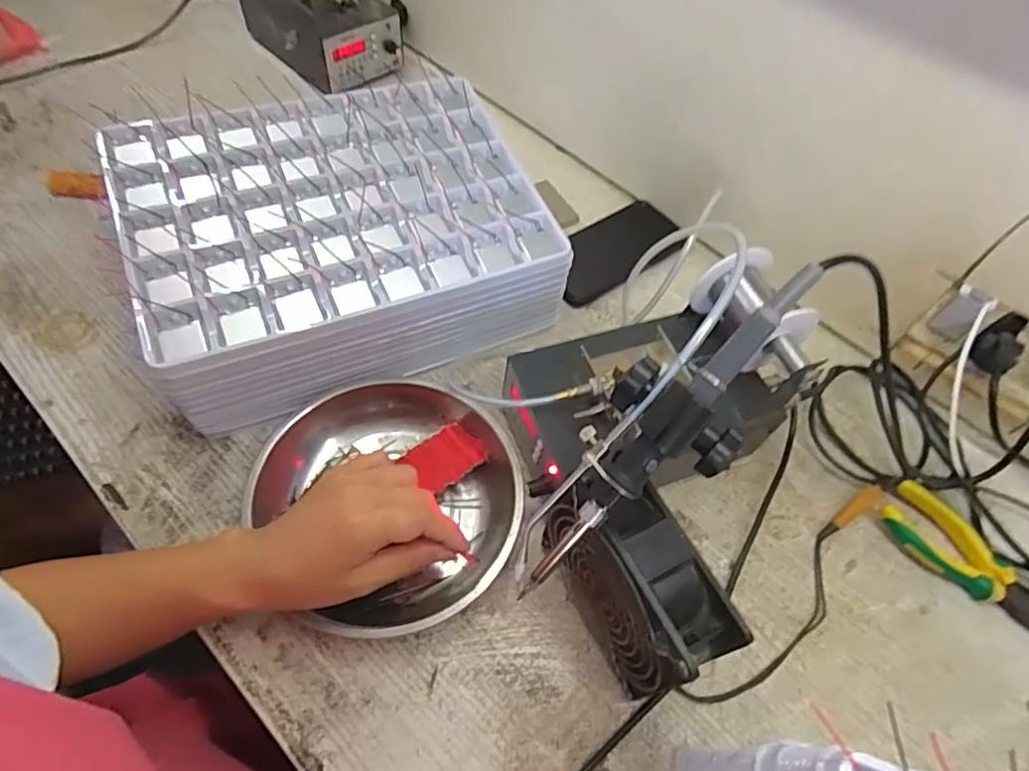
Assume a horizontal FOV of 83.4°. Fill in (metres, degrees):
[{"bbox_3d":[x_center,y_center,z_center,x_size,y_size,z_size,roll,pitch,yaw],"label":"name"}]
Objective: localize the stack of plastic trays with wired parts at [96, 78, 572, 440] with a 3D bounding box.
[{"bbox_3d":[-0.141,-0.123,0.495,0.310,0.113,0.233,-20,62,-18],"label":"stack of plastic trays with wired parts"}]

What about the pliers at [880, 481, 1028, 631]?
[{"bbox_3d":[0.346,0.140,0.433,0.046,0.019,0.147,-31,66,-24],"label":"pliers"}]

